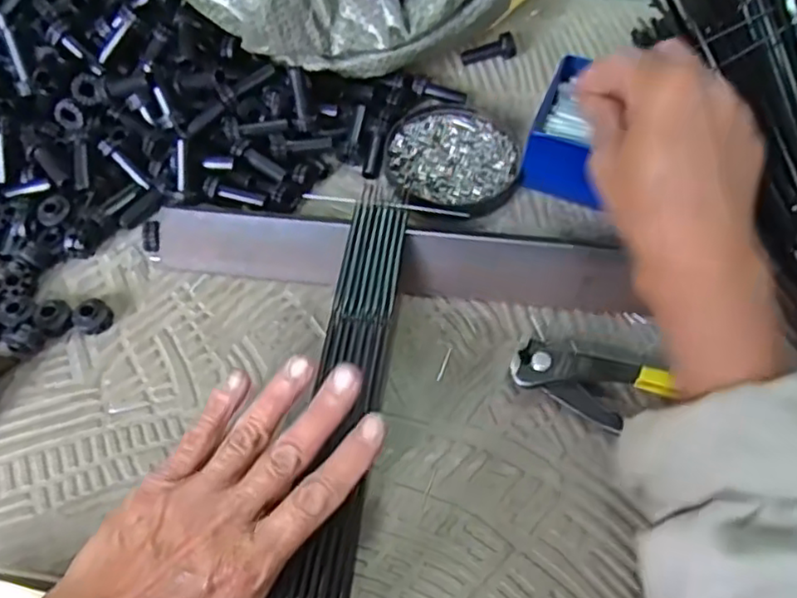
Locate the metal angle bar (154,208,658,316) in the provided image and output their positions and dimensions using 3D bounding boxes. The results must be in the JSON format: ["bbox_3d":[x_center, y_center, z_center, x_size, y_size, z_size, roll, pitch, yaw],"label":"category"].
[{"bbox_3d":[-0.005,-0.023,0.371,0.274,0.026,0.031,4,59,4],"label":"metal angle bar"}]

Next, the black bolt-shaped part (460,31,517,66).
[{"bbox_3d":[0.065,-0.178,0.470,0.039,0.015,0.013,-16,60,-8],"label":"black bolt-shaped part"}]

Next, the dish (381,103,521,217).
[{"bbox_3d":[0.035,-0.093,0.419,0.080,0.010,0.085,0,59,1],"label":"dish"}]

